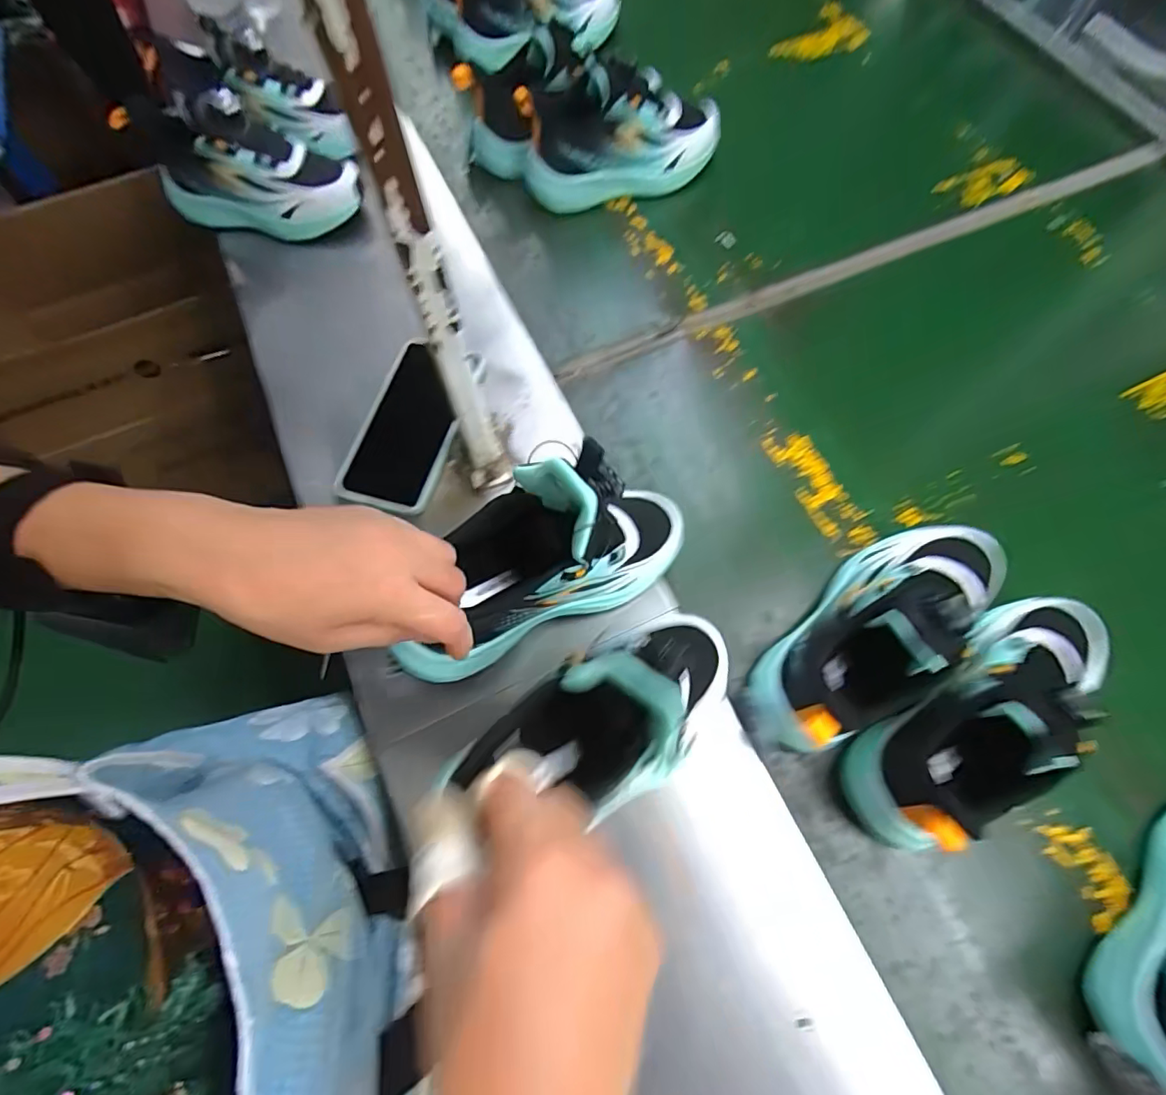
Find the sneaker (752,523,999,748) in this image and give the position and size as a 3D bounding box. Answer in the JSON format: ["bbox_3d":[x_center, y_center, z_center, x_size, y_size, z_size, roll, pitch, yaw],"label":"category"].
[{"bbox_3d":[0.213,0.049,0.368,0.218,0.113,0.086,-38,70,-17],"label":"sneaker"}]

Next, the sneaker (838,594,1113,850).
[{"bbox_3d":[0.271,0.111,0.350,0.217,0.117,0.089,-35,70,-16],"label":"sneaker"}]

